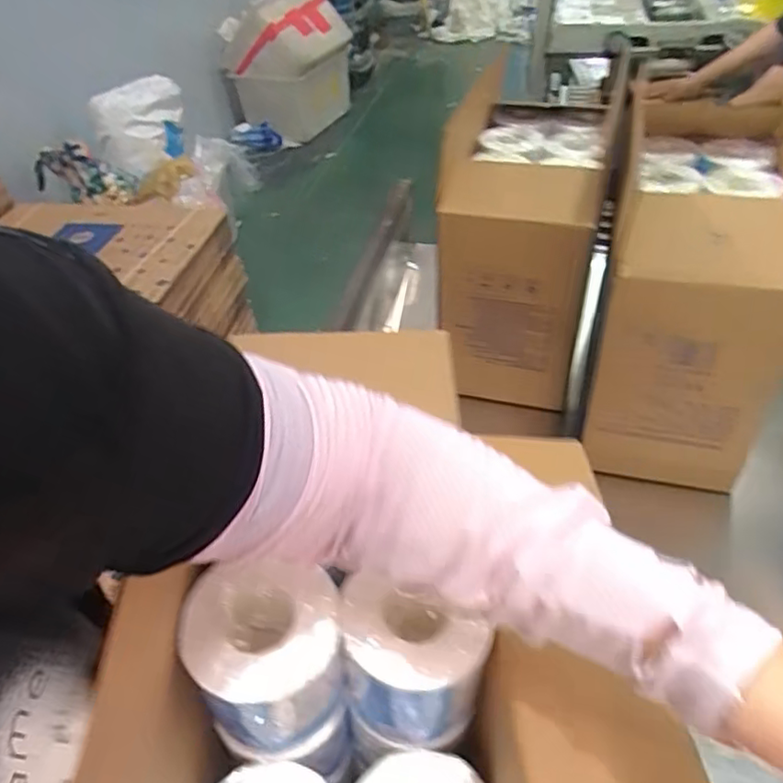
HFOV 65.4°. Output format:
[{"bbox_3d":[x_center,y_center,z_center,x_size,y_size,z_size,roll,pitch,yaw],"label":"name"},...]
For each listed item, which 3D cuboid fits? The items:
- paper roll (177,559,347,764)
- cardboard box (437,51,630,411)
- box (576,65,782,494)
[{"bbox_3d":[-0.079,0.187,0.425,0.099,0.125,0.093,-4,41,2],"label":"paper roll"},{"bbox_3d":[0.218,-0.232,0.999,0.200,0.358,0.355,9,43,16],"label":"cardboard box"},{"bbox_3d":[0.427,-0.158,0.866,0.225,0.396,0.425,13,45,20],"label":"box"}]

